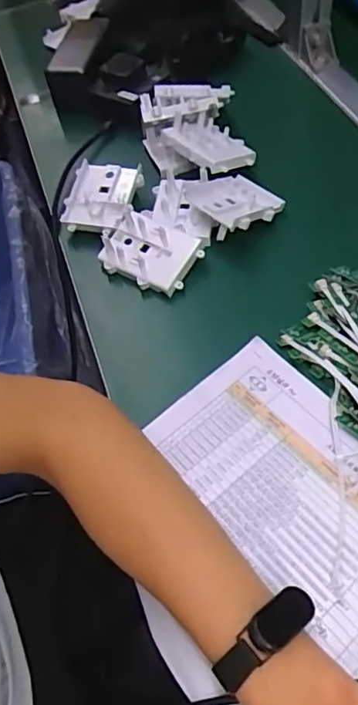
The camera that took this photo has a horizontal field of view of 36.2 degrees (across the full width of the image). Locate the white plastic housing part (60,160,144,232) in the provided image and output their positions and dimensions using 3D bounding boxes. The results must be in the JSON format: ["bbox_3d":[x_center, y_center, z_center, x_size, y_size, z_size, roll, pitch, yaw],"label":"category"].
[{"bbox_3d":[-0.078,-0.156,0.551,0.072,0.026,0.078,4,56,10],"label":"white plastic housing part"}]

